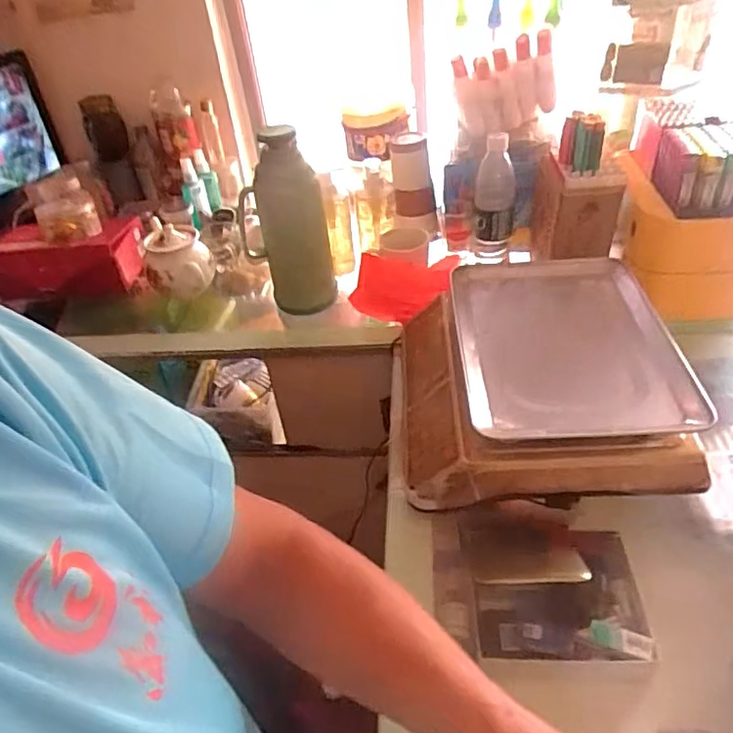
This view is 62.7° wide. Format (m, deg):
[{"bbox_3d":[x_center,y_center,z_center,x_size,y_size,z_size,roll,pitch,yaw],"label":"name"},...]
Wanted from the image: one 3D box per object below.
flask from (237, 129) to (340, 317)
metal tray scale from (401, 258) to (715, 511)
[{"bbox_3d":[-0.126,-0.220,0.939,0.122,0.279,0.115,-13,40,-7],"label":"flask"},{"bbox_3d":[0.199,0.003,0.731,0.327,0.127,0.340,0,40,9],"label":"metal tray scale"}]

